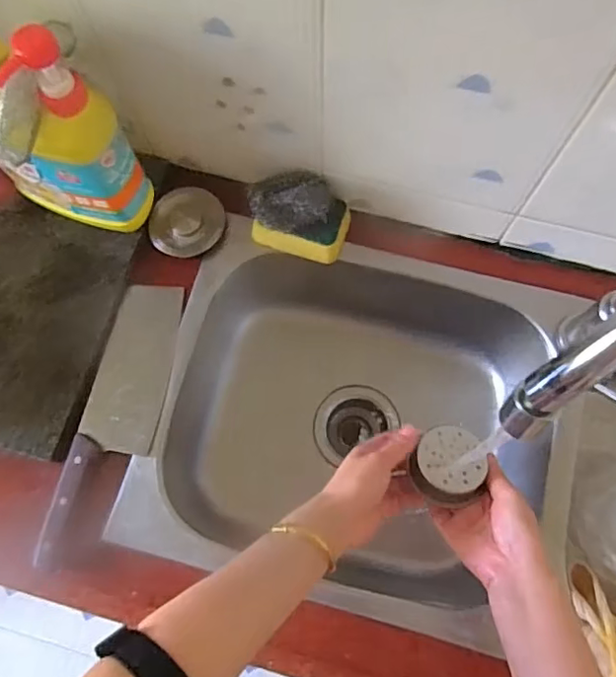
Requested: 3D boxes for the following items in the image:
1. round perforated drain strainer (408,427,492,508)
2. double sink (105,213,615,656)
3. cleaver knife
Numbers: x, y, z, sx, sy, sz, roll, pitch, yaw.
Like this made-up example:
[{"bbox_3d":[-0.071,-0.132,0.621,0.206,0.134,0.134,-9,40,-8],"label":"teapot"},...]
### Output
[{"bbox_3d":[0.127,0.114,0.522,0.062,0.031,0.065,0,74,1],"label":"round perforated drain strainer"},{"bbox_3d":[0.244,0.138,0.641,0.806,0.201,0.365,15,75,5],"label":"double sink"},{"bbox_3d":[-0.188,0.079,0.580,0.074,0.014,0.285,12,75,4],"label":"cleaver knife"}]

